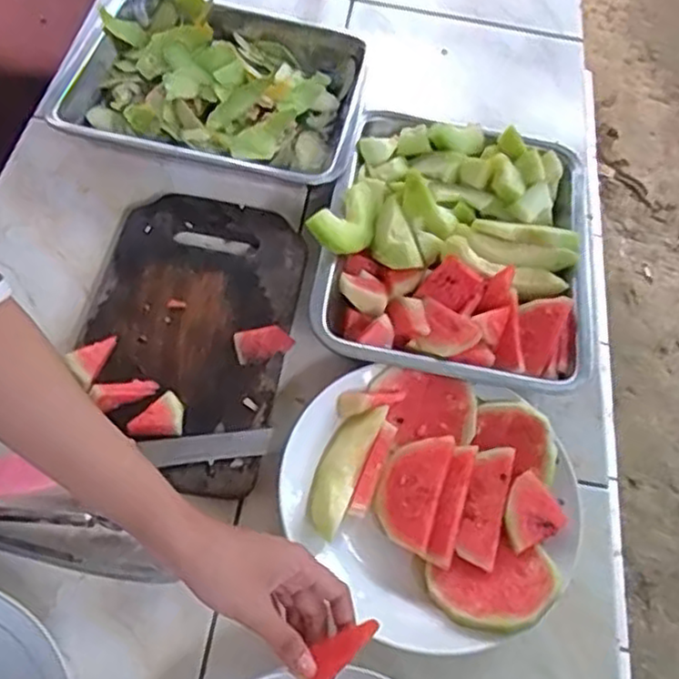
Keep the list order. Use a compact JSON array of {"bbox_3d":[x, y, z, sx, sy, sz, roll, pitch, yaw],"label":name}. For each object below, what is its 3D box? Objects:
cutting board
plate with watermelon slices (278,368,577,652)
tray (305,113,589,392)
[{"bbox_3d":[-0.131,-0.012,0.610,0.171,0.026,0.271,11,58,1],"label":"cutting board"},{"bbox_3d":[0.075,0.115,0.549,0.203,0.041,0.217,3,59,-5],"label":"plate with watermelon slices"},{"bbox_3d":[0.110,-0.092,0.664,0.240,0.055,0.281,11,58,0],"label":"tray"}]

